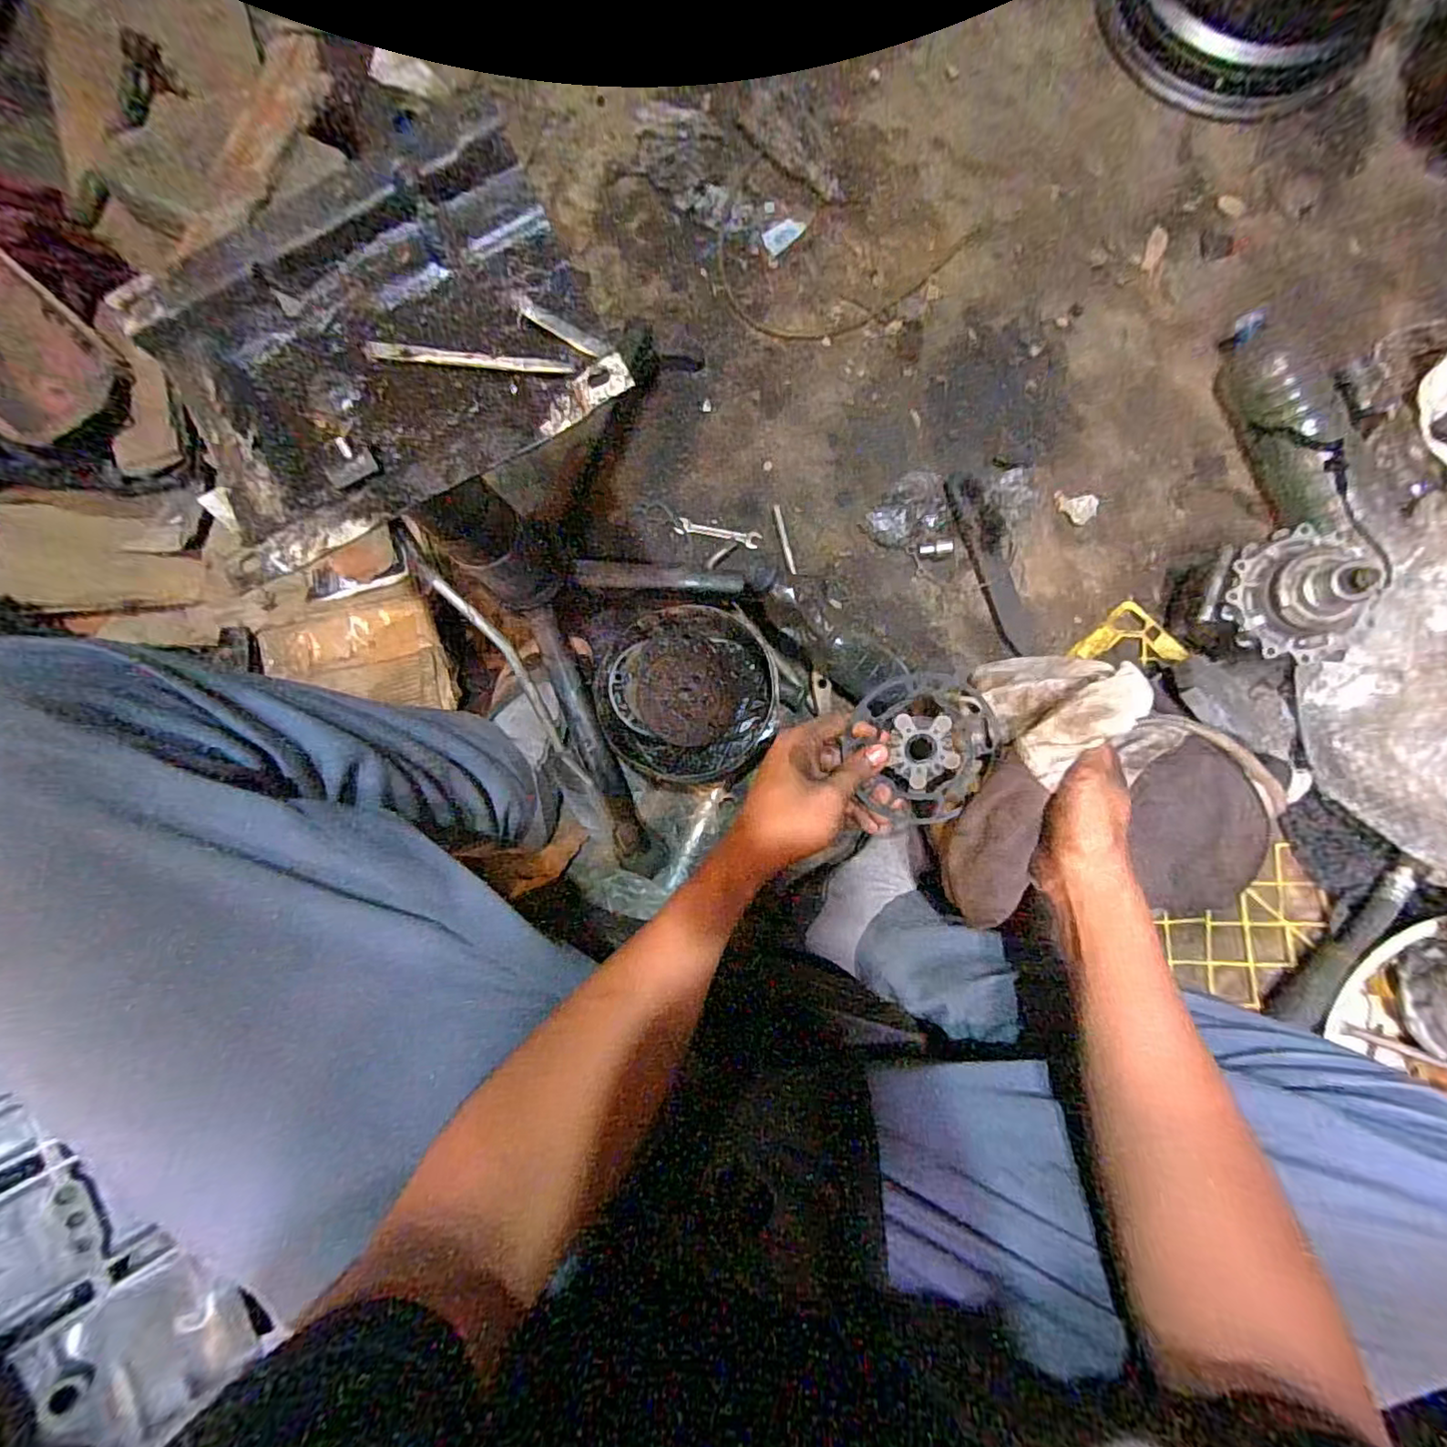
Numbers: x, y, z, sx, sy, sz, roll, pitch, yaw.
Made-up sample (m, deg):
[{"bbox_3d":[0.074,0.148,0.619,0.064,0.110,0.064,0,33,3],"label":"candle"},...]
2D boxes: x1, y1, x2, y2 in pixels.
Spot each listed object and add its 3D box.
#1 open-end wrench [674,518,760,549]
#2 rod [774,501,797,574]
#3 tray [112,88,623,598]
[{"bbox_3d":[-0.006,-0.233,0.756,0.103,0.004,0.021,12,84,3],"label":"open-end wrench"},{"bbox_3d":[0.074,-0.222,0.746,0.008,0.004,0.091,-13,83,0],"label":"rod"},{"bbox_3d":[-0.183,-0.202,0.325,0.216,0.025,0.199,-24,83,-1],"label":"tray"}]

